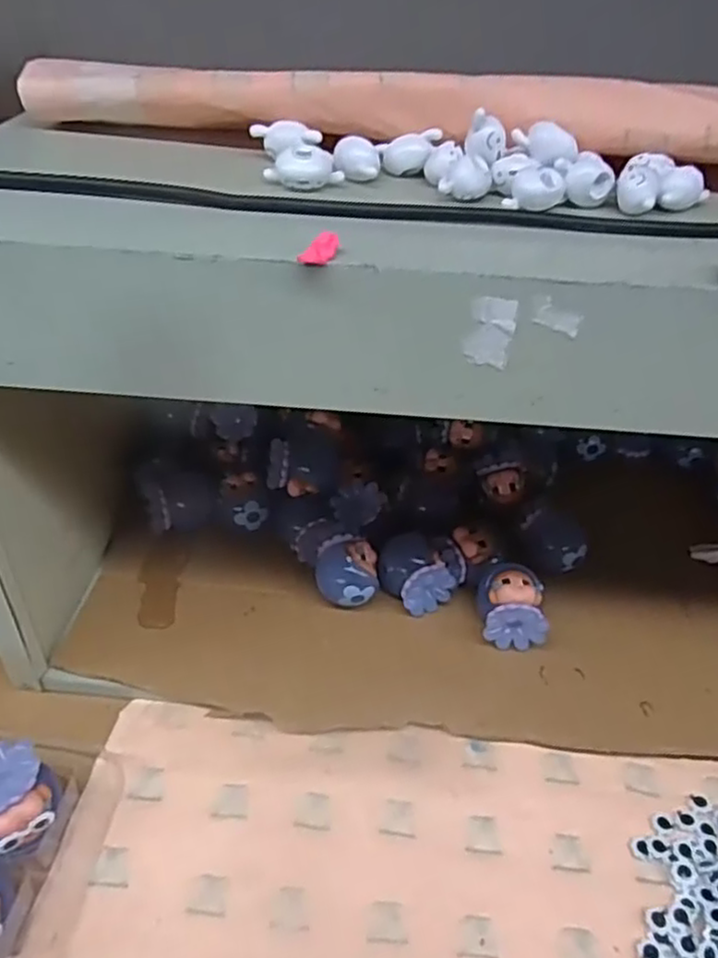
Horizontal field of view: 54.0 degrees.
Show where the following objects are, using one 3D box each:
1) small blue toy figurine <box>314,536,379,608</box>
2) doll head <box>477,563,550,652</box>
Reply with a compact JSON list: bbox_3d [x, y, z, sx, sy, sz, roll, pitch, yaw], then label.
[{"bbox_3d":[-0.008,0.063,0.460,0.041,0.033,0.043,4,45,0],"label":"small blue toy figurine"},{"bbox_3d":[0.096,0.082,0.450,0.040,0.036,0.044,1,39,-2],"label":"doll head"}]

